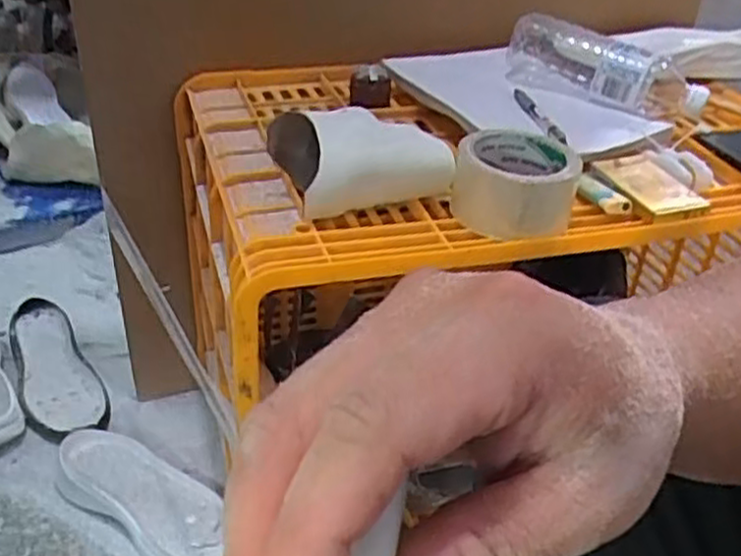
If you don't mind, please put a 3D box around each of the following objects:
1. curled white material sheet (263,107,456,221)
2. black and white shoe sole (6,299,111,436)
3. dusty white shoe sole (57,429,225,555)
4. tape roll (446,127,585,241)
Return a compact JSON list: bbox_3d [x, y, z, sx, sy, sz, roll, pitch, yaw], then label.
[{"bbox_3d":[-0.008,-0.104,0.639,0.132,0.064,0.085,-13,38,-23],"label":"curled white material sheet"},{"bbox_3d":[-0.451,0.128,1.094,0.104,0.037,0.290,-17,39,-27],"label":"black and white shoe sole"},{"bbox_3d":[-0.269,0.259,0.927,0.251,0.034,0.107,23,39,26],"label":"dusty white shoe sole"},{"bbox_3d":[0.116,-0.078,0.625,0.094,0.057,0.103,3,34,-2],"label":"tape roll"}]

